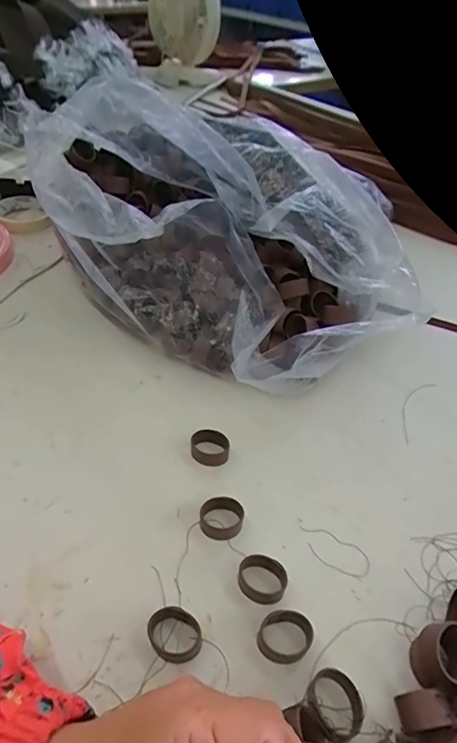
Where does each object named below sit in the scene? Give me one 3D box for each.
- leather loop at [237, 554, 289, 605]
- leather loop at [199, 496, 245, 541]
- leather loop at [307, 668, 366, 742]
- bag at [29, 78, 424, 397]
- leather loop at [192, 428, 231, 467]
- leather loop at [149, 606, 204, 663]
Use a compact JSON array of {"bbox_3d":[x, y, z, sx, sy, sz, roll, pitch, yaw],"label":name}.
[{"bbox_3d":[0.025,0.152,0.324,0.036,0.016,0.028,22,50,19],"label":"leather loop"},{"bbox_3d":[-0.005,0.119,0.357,0.035,0.015,0.030,2,46,0],"label":"leather loop"},{"bbox_3d":[0.068,0.207,0.276,0.035,0.015,0.036,1,46,-1],"label":"leather loop"},{"bbox_3d":[-0.013,-0.151,0.476,0.301,0.236,0.376,-19,49,-18],"label":"bag"},{"bbox_3d":[-0.017,0.071,0.410,0.035,0.018,0.029,-3,46,-5],"label":"leather loop"},{"bbox_3d":[-0.036,0.177,0.298,0.038,0.014,0.030,35,55,28],"label":"leather loop"}]

